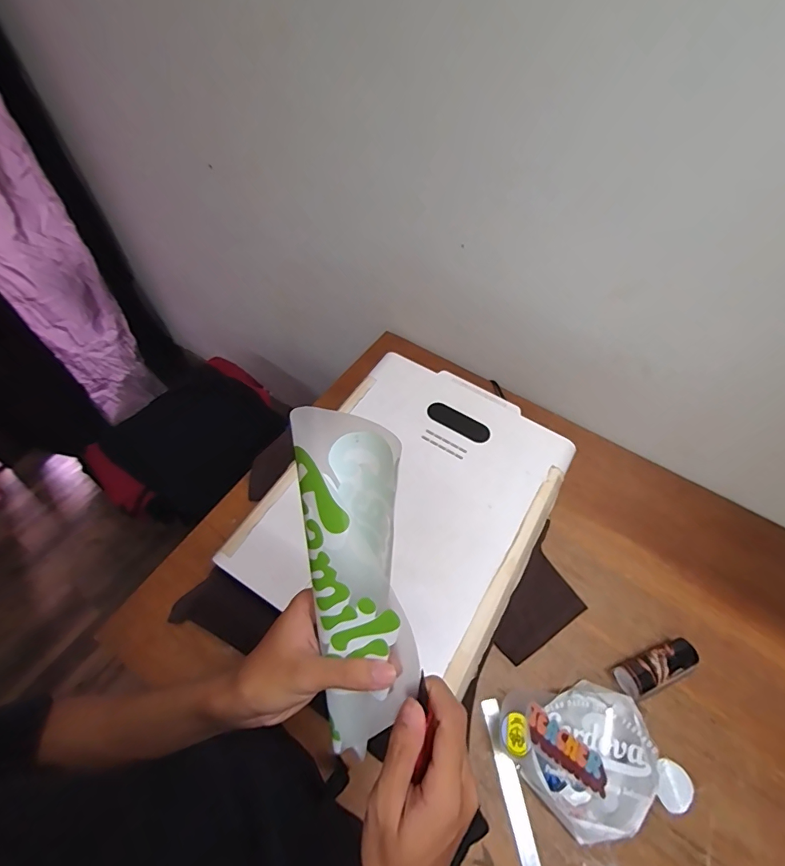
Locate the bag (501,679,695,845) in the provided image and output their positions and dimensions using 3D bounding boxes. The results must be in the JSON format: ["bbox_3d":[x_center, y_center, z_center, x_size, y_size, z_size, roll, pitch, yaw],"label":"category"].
[{"bbox_3d":[0.304,0.485,0.663,0.248,0.053,0.191,-10,58,-8],"label":"bag"}]

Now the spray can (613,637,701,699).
[{"bbox_3d":[0.446,0.394,0.730,0.147,0.039,0.055,-17,59,-12],"label":"spray can"}]

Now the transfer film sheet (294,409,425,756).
[{"bbox_3d":[-0.022,0.101,0.303,0.066,0.047,0.236,-6,88,-6],"label":"transfer film sheet"}]

